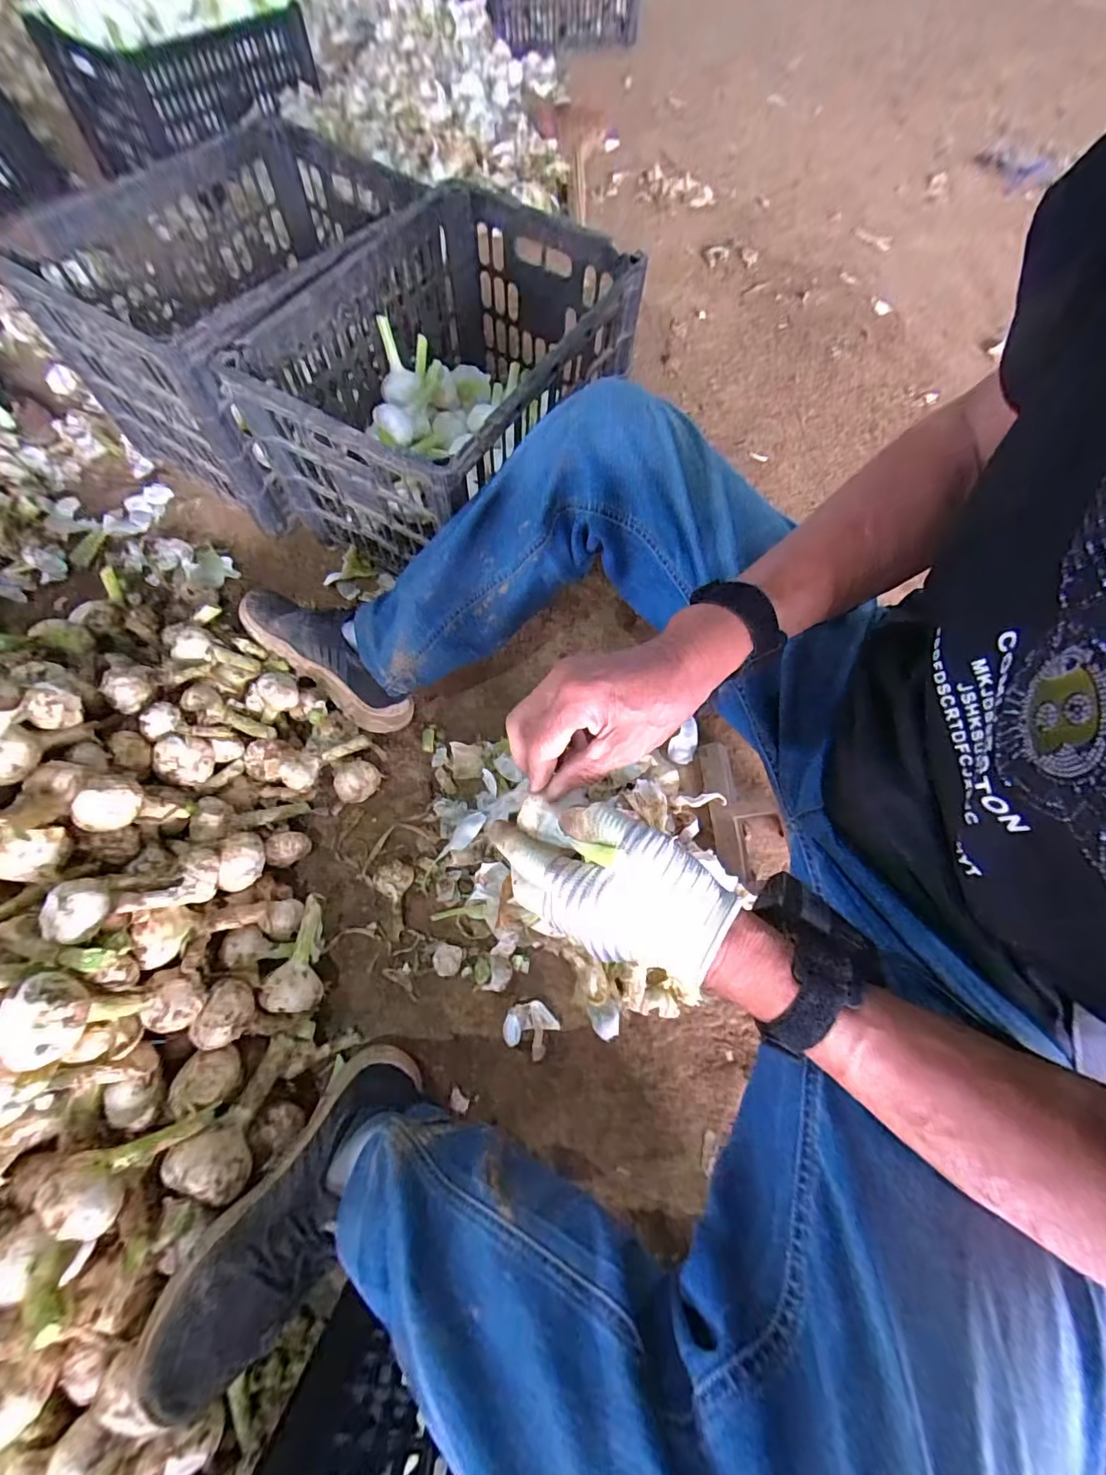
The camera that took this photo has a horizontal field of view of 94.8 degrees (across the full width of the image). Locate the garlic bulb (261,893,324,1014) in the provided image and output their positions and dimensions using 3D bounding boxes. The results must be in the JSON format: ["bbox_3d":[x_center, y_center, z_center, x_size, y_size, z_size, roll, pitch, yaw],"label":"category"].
[{"bbox_3d":[-0.273,0.229,0.541,0.045,0.041,0.111,-5,69,-4],"label":"garlic bulb"}]

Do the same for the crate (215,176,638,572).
[{"bbox_3d":[-0.134,-0.490,0.737,0.355,0.271,0.497,31,71,10],"label":"crate"}]

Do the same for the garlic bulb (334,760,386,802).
[{"bbox_3d":[-0.242,0.054,0.632,0.052,0.047,0.045,-42,76,-16],"label":"garlic bulb"}]

